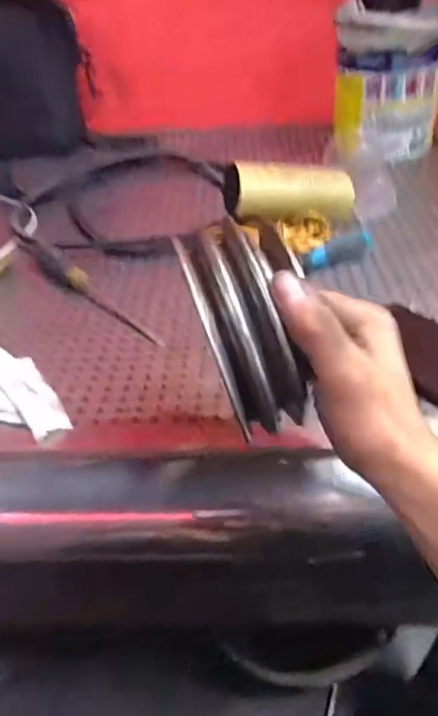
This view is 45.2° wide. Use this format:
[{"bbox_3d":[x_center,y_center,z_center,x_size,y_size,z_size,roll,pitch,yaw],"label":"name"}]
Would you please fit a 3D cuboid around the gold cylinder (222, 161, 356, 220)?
[{"bbox_3d":[0.083,-0.198,0.623,0.155,0.059,0.064,-7,39,-3],"label":"gold cylinder"}]

